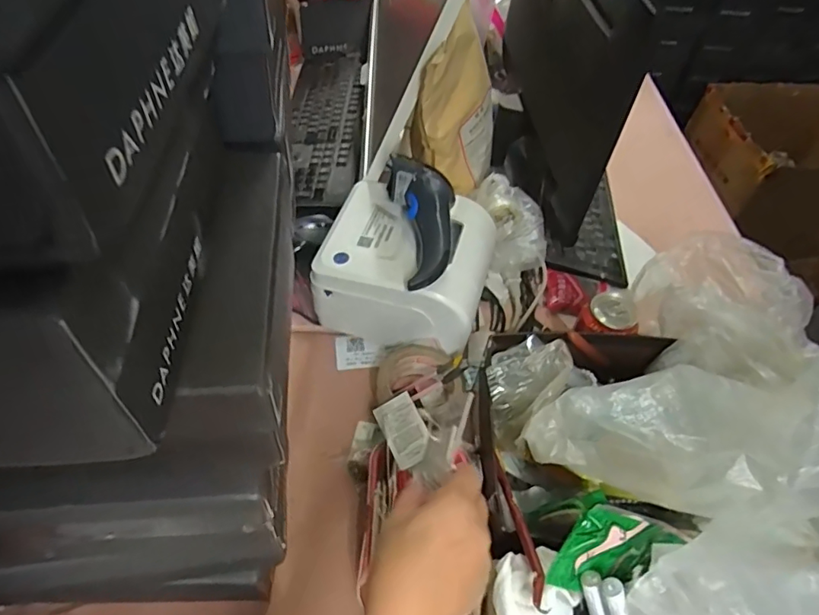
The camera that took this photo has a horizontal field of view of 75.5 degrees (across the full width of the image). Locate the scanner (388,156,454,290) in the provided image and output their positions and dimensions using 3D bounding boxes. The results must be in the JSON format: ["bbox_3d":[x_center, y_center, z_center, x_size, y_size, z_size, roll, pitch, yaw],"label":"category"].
[{"bbox_3d":[0.021,-0.093,0.599,0.068,0.066,0.152,-7,67,-10],"label":"scanner"}]

